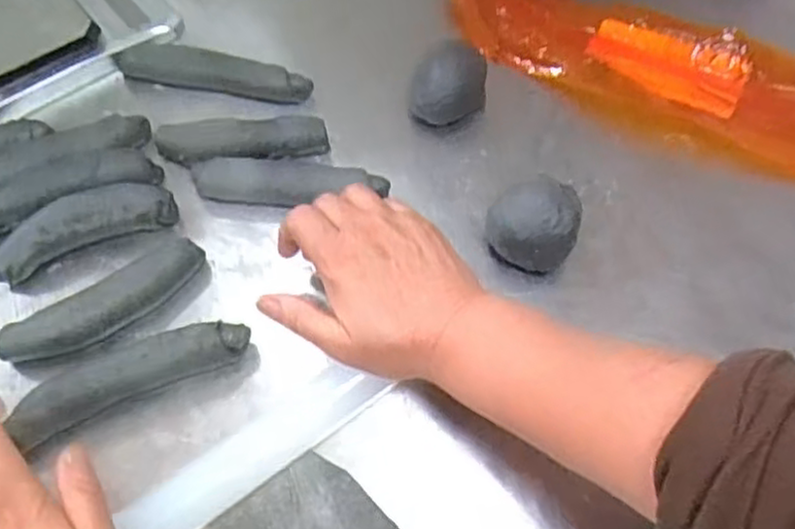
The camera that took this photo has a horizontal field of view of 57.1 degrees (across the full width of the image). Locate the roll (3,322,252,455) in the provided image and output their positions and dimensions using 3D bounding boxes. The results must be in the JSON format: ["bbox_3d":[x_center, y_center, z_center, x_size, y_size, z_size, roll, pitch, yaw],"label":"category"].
[{"bbox_3d":[-0.153,0.062,0.425,0.133,0.030,0.031,-24,61,-13],"label":"roll"}]

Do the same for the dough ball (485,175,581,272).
[{"bbox_3d":[0.086,-0.026,0.469,0.055,0.048,0.053,0,59,1],"label":"dough ball"}]

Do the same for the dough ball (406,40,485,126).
[{"bbox_3d":[0.038,-0.132,0.535,0.055,0.038,0.050,0,59,1],"label":"dough ball"}]

